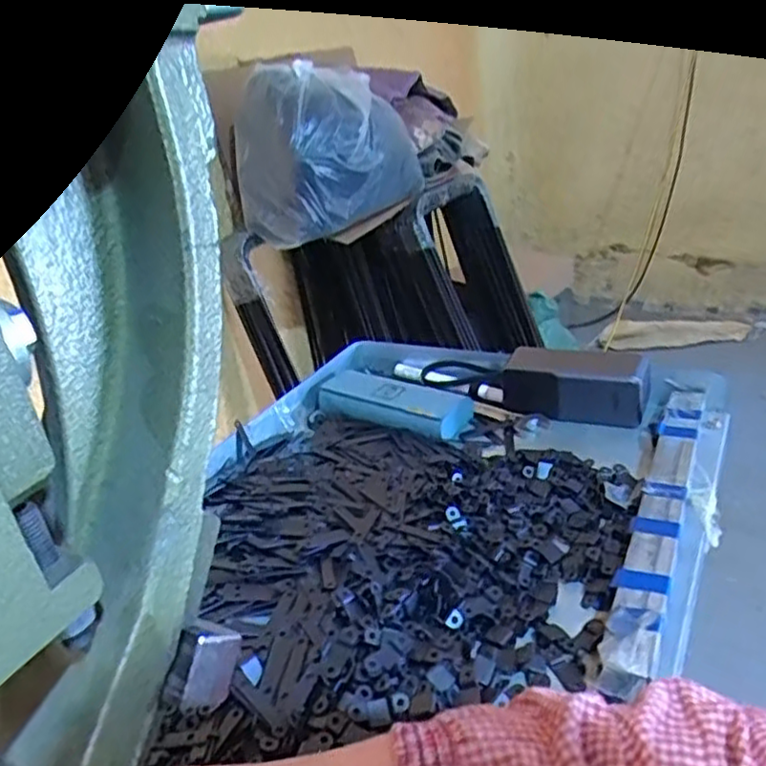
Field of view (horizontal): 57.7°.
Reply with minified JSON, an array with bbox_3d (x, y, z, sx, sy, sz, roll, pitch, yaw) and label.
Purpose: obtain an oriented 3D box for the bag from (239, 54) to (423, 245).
[{"bbox_3d":[-0.109,-0.466,1.396,0.374,0.313,0.184,-9,28,-3],"label":"bag"}]

